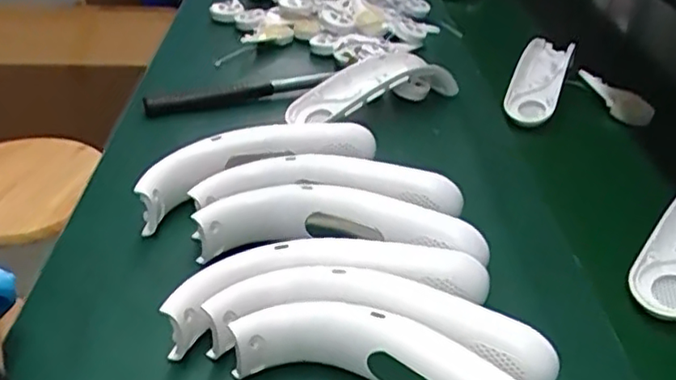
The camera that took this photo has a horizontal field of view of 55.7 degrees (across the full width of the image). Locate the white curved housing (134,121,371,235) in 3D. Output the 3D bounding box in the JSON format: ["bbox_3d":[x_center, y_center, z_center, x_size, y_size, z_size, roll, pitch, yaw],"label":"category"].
[{"bbox_3d":[-0.061,-0.022,0.516,0.197,0.037,0.054,-10,37,-16],"label":"white curved housing"}]

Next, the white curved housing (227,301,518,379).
[{"bbox_3d":[0.038,0.106,0.348,0.200,0.051,0.047,16,38,18],"label":"white curved housing"}]

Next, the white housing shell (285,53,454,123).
[{"bbox_3d":[0.032,-0.098,0.650,0.177,0.043,0.073,-21,41,-28],"label":"white housing shell"}]

